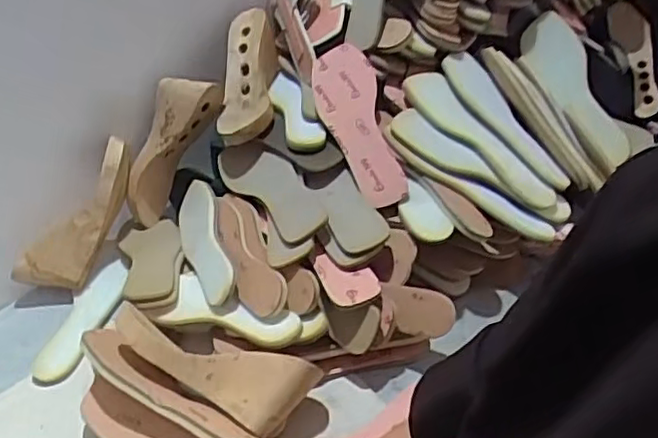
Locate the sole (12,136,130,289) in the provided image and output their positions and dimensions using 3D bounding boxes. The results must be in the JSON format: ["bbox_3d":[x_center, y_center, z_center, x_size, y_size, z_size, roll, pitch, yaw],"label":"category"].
[{"bbox_3d":[-0.324,-0.001,0.881,0.058,0.080,0.226,32,90,38],"label":"sole"}]

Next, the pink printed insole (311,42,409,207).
[{"bbox_3d":[0.036,-0.122,0.839,0.078,0.026,0.230,-15,71,-11],"label":"pink printed insole"}]

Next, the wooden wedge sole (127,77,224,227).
[{"bbox_3d":[-0.226,-0.099,0.940,0.084,0.244,0.056,18,34,-20],"label":"wooden wedge sole"}]

